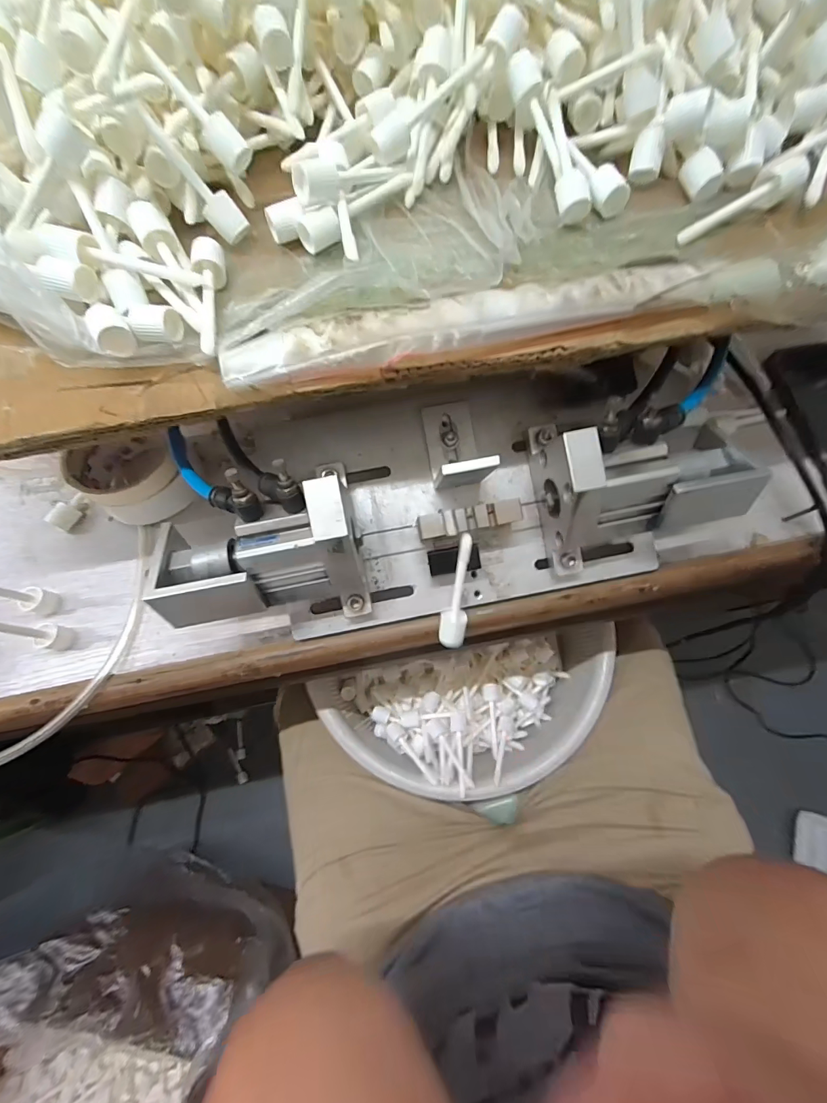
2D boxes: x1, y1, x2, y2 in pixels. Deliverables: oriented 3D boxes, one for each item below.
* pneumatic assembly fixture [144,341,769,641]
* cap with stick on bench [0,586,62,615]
[{"bbox_3d":[0.022,-0.033,0.297,0.370,0.112,0.139,-11,71,-2],"label":"pneumatic assembly fixture"},{"bbox_3d":[-0.294,0.033,0.309,0.015,0.061,0.015,0,71,1],"label":"cap with stick on bench"}]

